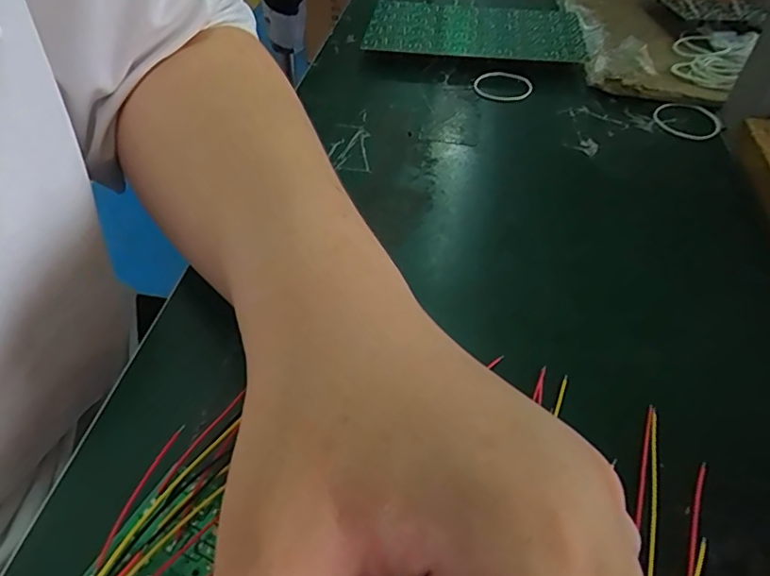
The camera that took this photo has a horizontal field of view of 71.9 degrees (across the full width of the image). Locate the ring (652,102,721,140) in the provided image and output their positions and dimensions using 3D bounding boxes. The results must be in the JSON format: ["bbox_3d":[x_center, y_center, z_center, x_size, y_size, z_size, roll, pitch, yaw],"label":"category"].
[{"bbox_3d":[0.214,-0.119,0.379,0.045,0.008,0.042,-1,55,1],"label":"ring"}]

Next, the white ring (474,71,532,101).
[{"bbox_3d":[0.092,-0.157,0.413,0.042,0.010,0.036,-23,59,-12],"label":"white ring"}]

